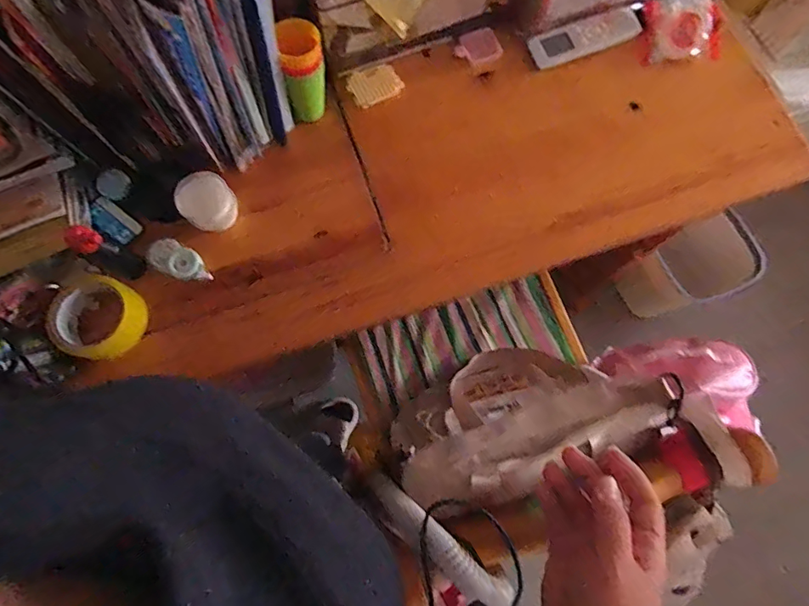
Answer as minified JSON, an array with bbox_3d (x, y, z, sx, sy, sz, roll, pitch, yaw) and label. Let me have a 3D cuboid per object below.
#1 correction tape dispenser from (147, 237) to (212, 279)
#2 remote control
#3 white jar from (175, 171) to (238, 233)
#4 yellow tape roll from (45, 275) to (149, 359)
[{"bbox_3d":[-0.289,-0.054,0.607,0.084,0.020,0.042,27,76,9],"label":"correction tape dispenser"},{"bbox_3d":[0.270,-0.395,0.712,0.164,0.025,0.046,-19,77,-5],"label":"remote control"},{"bbox_3d":[-0.250,-0.126,0.608,0.066,0.051,0.066,-39,80,-9],"label":"white jar"},{"bbox_3d":[-0.369,0.018,0.571,0.095,0.047,0.095,0,76,-1],"label":"yellow tape roll"}]

